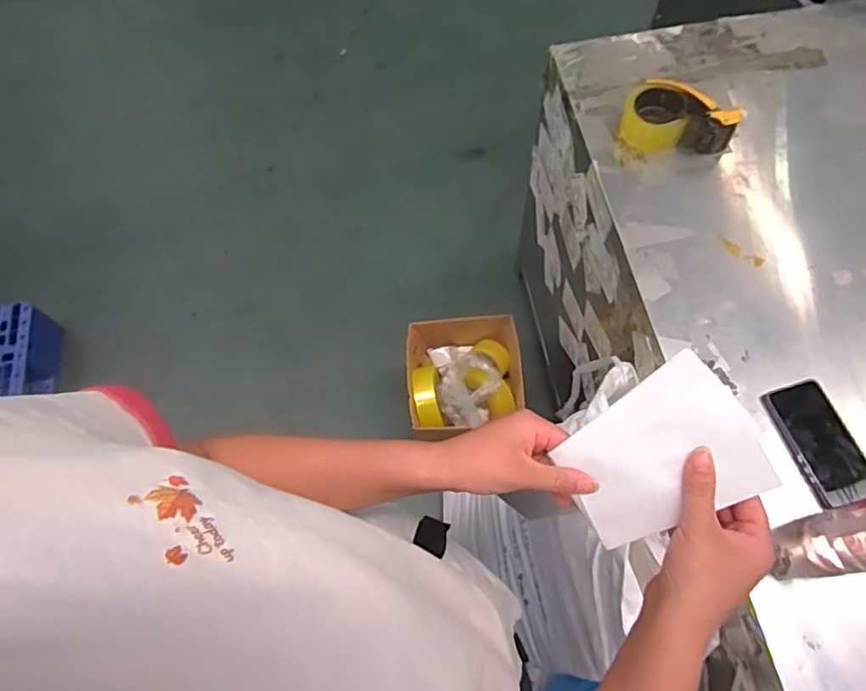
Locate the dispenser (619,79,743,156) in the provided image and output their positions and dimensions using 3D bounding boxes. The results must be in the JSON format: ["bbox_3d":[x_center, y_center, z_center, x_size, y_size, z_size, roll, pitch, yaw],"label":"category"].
[{"bbox_3d":[0.414,-0.390,0.975,0.176,0.073,0.113,7,66,5],"label":"dispenser"}]

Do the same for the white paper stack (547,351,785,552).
[{"bbox_3d":[0.163,0.080,0.422,0.132,0.007,0.101,-31,80,17],"label":"white paper stack"}]

